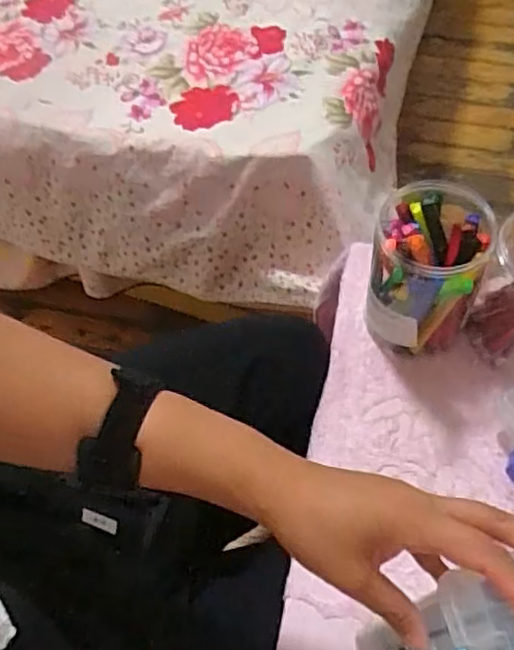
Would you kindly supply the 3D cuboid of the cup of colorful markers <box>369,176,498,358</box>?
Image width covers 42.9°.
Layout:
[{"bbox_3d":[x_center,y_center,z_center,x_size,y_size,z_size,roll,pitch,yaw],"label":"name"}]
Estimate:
[{"bbox_3d":[0.153,-0.046,0.603,0.097,0.148,0.102,-2,60,3],"label":"cup of colorful markers"}]

